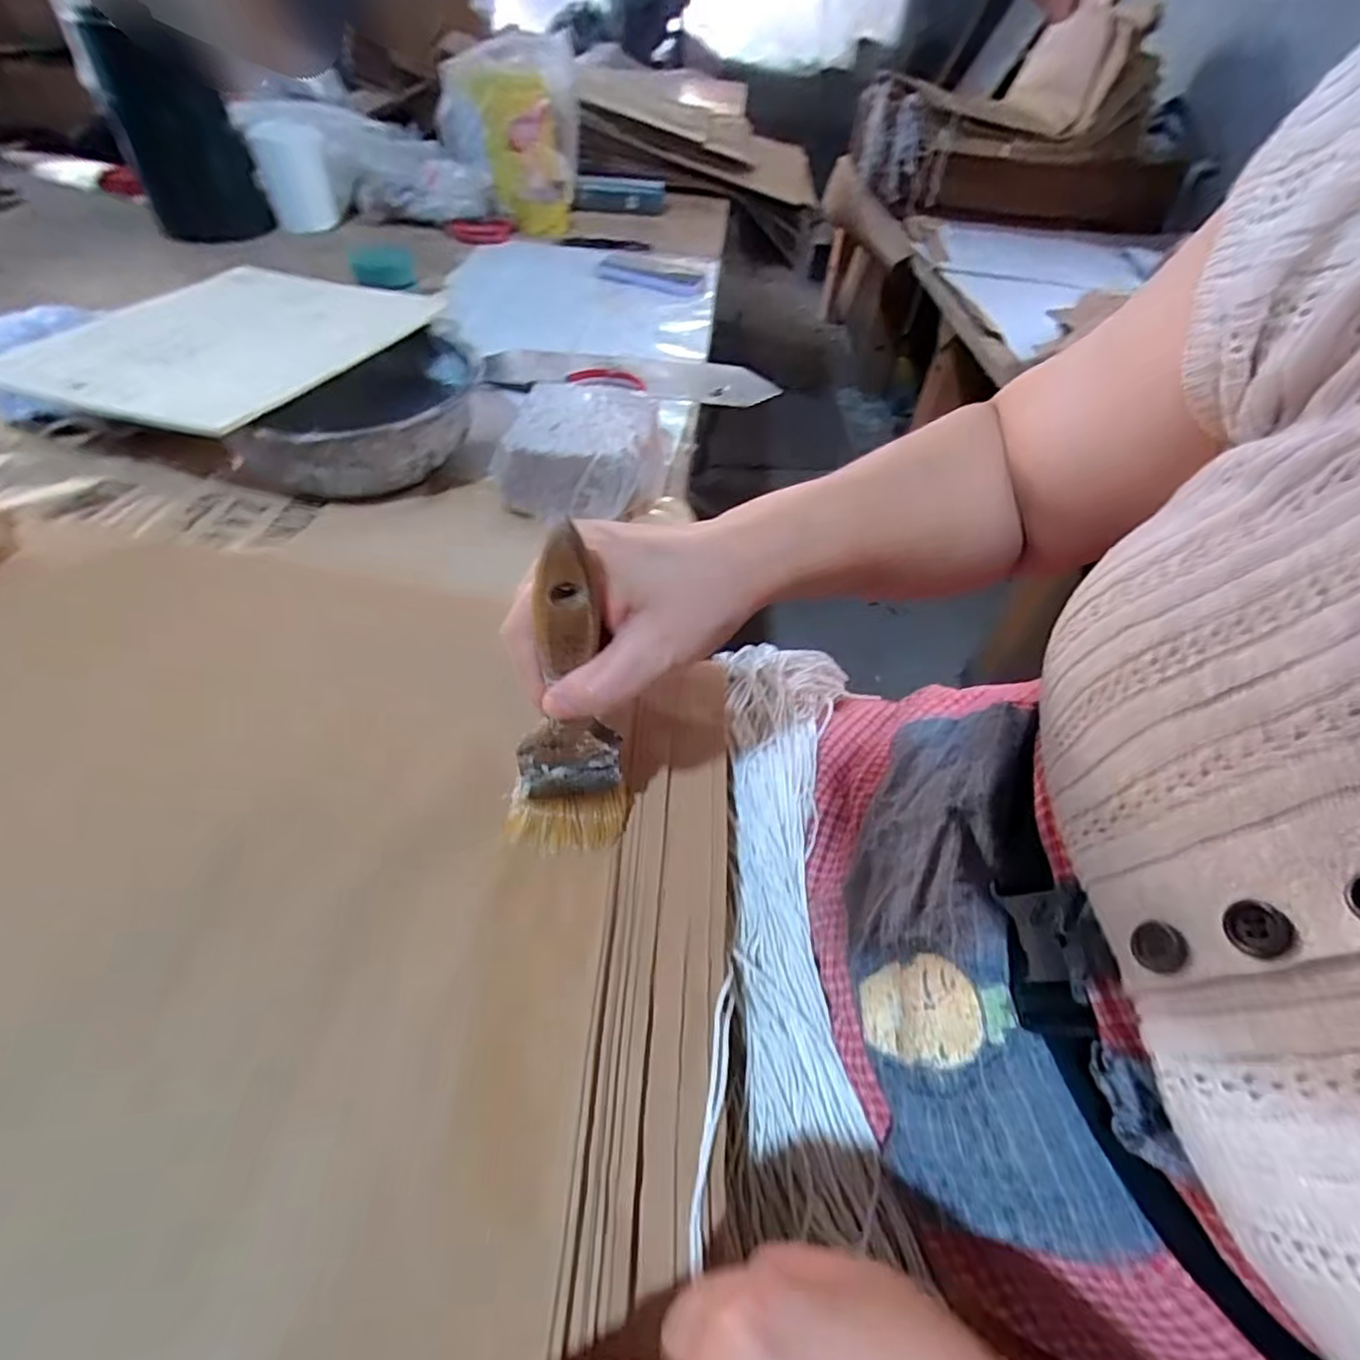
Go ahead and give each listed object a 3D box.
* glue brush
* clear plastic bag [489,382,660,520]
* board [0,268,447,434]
[{"bbox_3d":[-0.048,0.014,0.254,0.055,0.167,0.026,-10,47,-16],"label":"glue brush"},{"bbox_3d":[-0.080,-0.194,0.533,0.123,0.060,0.142,5,50,-2],"label":"clear plastic bag"},{"bbox_3d":[-0.384,-0.295,0.531,0.261,0.011,0.288,18,51,9],"label":"board"}]

